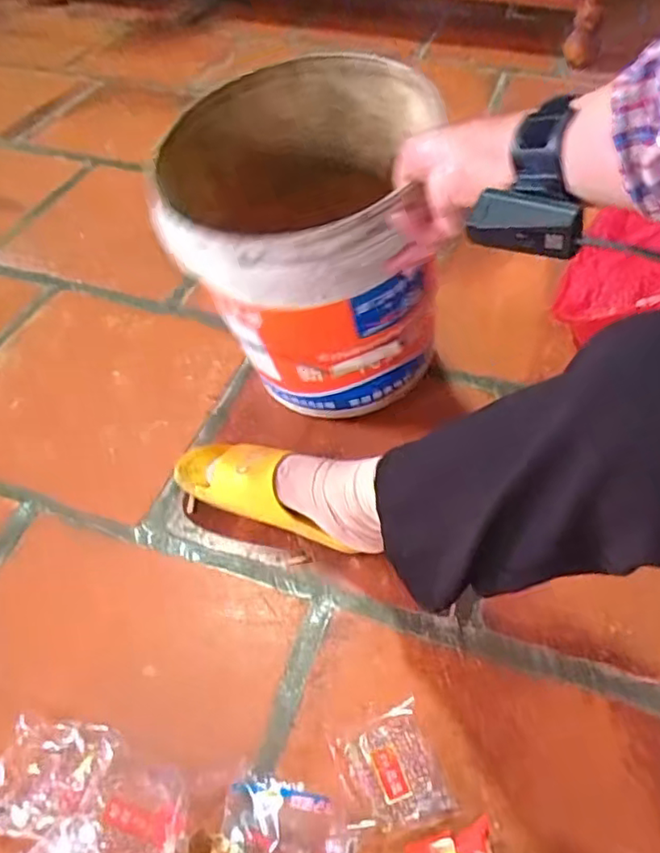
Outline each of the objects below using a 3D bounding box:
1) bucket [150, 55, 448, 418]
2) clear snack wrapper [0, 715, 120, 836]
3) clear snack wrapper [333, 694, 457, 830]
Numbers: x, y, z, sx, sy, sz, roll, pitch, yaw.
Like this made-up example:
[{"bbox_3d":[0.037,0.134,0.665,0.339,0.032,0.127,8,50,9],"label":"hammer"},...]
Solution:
[{"bbox_3d":[-0.030,-0.188,0.670,0.268,0.307,0.274,0,51,0],"label":"bucket"},{"bbox_3d":[-0.234,0.293,0.509,0.087,0.020,0.083,6,51,4],"label":"clear snack wrapper"},{"bbox_3d":[0.050,0.287,0.512,0.086,0.016,0.085,-11,52,-9],"label":"clear snack wrapper"}]

